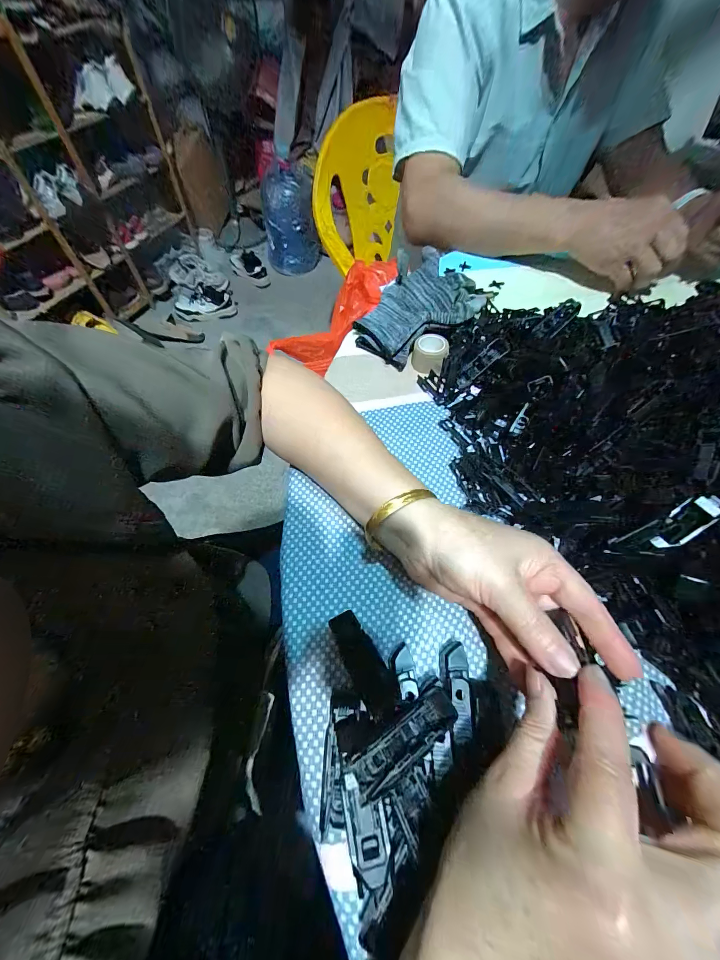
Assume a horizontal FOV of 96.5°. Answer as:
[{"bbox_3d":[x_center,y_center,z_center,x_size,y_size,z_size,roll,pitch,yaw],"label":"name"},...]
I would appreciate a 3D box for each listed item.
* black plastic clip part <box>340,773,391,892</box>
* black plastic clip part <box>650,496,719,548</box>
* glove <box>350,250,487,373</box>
[{"bbox_3d":[0.004,0.179,0.166,0.020,0.005,0.044,-12,63,-9],"label":"black plastic clip part"},{"bbox_3d":[0.228,0.030,0.225,0.048,0.004,0.020,-47,69,11],"label":"black plastic clip part"},{"bbox_3d":[0.068,-0.192,0.368,0.095,0.049,0.139,39,66,17],"label":"glove"}]

